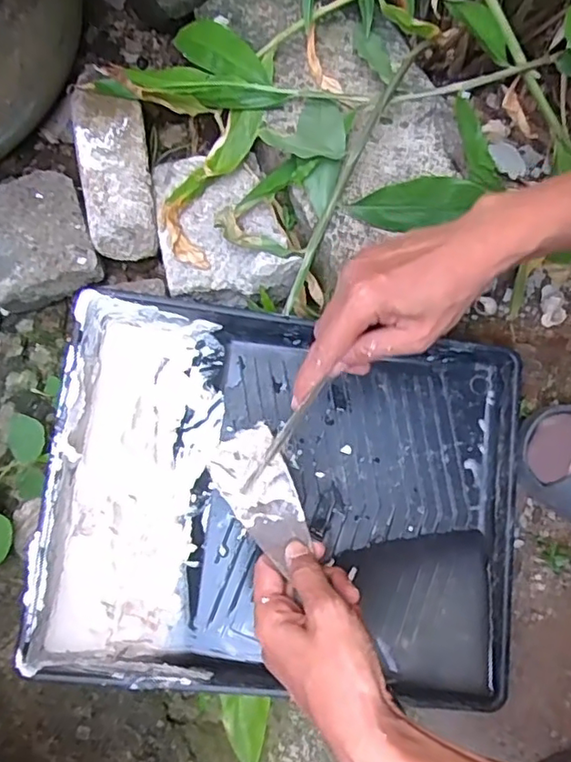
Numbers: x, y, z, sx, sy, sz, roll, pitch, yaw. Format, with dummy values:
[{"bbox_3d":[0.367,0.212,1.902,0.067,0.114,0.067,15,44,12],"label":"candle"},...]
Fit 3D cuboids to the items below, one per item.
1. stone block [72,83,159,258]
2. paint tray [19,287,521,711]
[{"bbox_3d":[-0.159,-0.199,0.559,0.065,0.050,0.161,-9,73,-4],"label":"stone block"},{"bbox_3d":[0.004,0.093,0.467,0.347,0.098,0.271,6,72,1],"label":"paint tray"}]

